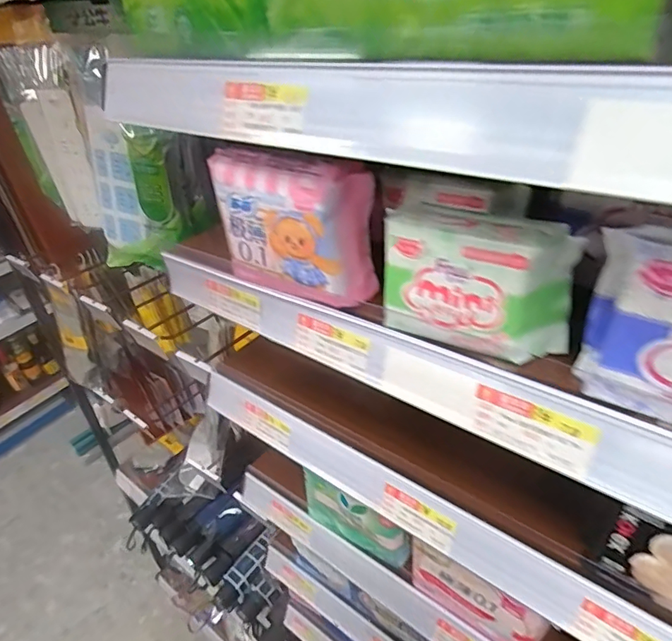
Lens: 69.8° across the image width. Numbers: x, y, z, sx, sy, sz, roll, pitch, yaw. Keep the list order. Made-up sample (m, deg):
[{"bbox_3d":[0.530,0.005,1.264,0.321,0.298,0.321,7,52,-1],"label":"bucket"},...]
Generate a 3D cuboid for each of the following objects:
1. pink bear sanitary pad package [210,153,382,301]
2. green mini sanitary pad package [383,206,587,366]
[{"bbox_3d":[-0.028,-0.063,0.319,0.105,0.090,0.036,19,43,31],"label":"pink bear sanitary pad package"},{"bbox_3d":[0.076,-0.021,0.265,0.097,0.071,0.030,15,41,27],"label":"green mini sanitary pad package"}]

